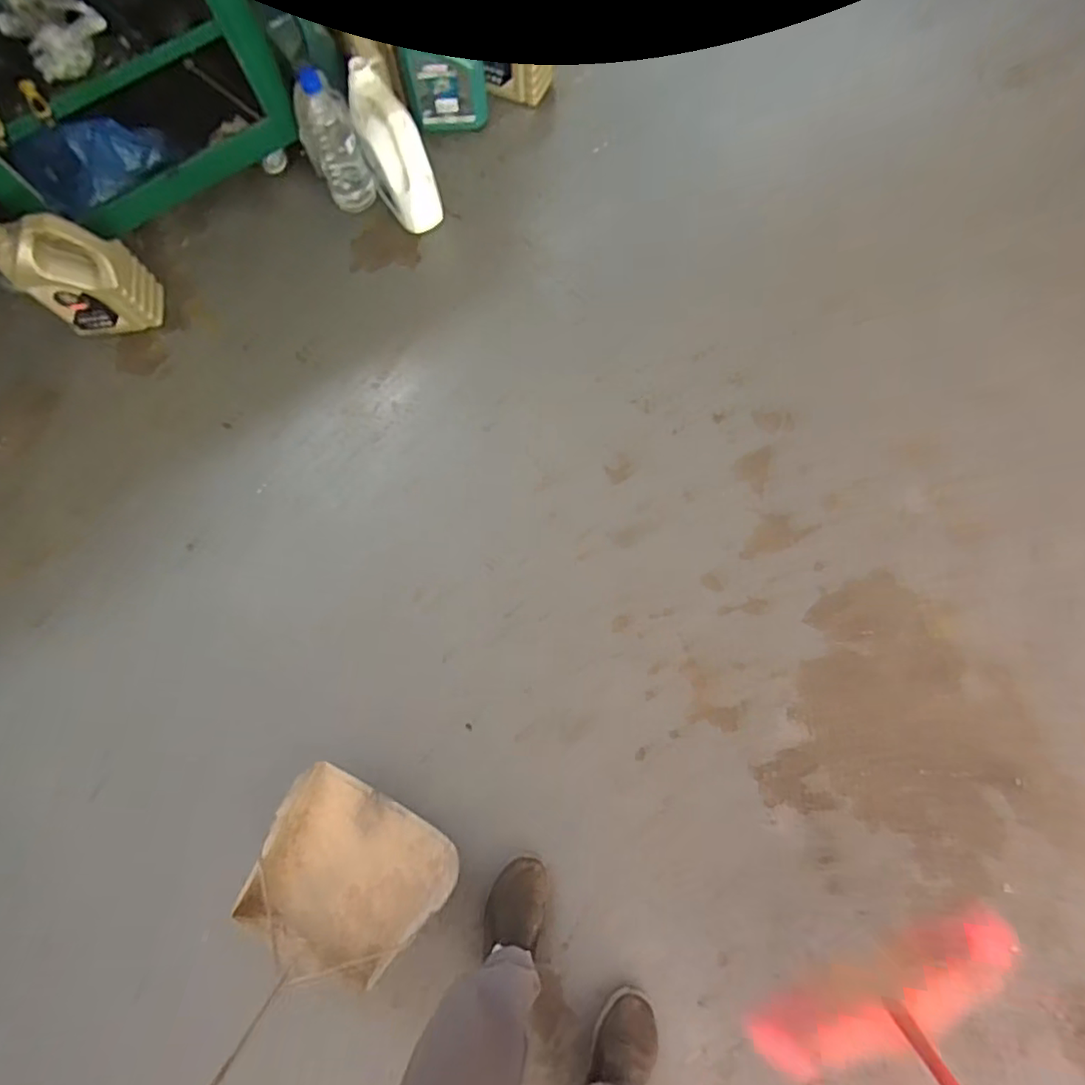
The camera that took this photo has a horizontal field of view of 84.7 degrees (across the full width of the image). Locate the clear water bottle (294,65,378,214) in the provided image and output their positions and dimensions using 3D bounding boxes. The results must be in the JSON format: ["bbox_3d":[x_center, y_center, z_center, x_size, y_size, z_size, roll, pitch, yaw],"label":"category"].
[{"bbox_3d":[-0.477,-0.905,1.338,0.120,0.298,0.127,-28,78,-4],"label":"clear water bottle"}]

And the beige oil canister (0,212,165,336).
[{"bbox_3d":[-0.988,-0.566,1.275,0.196,0.281,0.121,-8,78,0],"label":"beige oil canister"}]

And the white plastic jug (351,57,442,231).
[{"bbox_3d":[-0.331,-0.867,1.337,0.106,0.274,0.210,-37,79,-6],"label":"white plastic jug"}]

